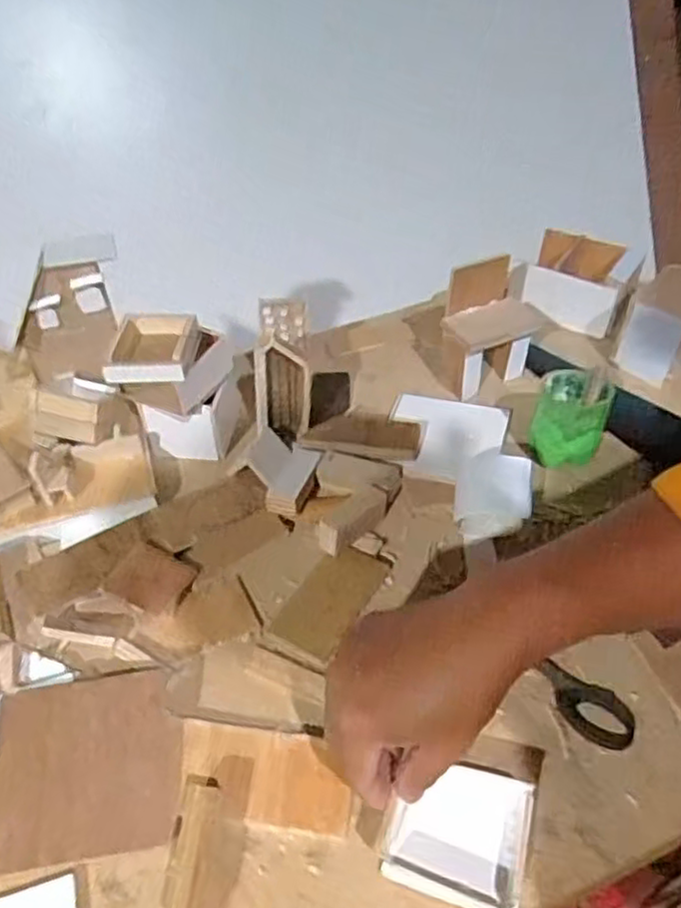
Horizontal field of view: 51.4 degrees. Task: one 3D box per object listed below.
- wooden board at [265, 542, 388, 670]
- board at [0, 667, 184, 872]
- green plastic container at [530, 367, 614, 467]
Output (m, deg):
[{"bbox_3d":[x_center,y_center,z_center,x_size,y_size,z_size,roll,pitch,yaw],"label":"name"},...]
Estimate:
[{"bbox_3d":[-0.010,0.105,0.512,0.052,0.009,0.092,24,52,21],"label":"wooden board"},{"bbox_3d":[-0.152,0.185,0.424,0.109,0.010,0.100,-8,56,-3],"label":"board"},{"bbox_3d":[0.190,-0.029,0.589,0.054,0.073,0.064,15,49,14],"label":"green plastic container"}]

